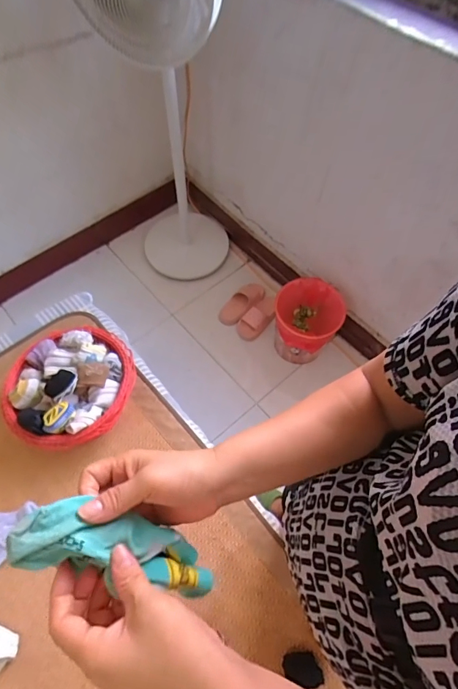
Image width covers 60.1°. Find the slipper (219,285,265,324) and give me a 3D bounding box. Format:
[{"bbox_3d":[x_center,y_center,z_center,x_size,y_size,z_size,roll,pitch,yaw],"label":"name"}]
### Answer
[{"bbox_3d":[0.052,-0.167,1.606,0.100,0.053,0.228,39,70,18],"label":"slipper"}]

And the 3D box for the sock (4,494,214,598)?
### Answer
[{"bbox_3d":[-0.087,0.166,0.323,0.163,0.021,0.051,26,62,-23],"label":"sock"}]

